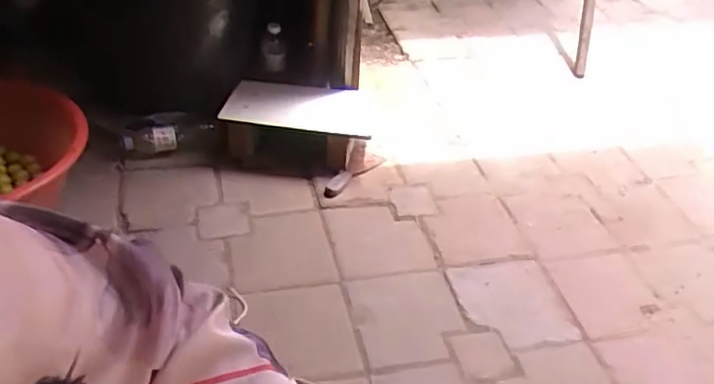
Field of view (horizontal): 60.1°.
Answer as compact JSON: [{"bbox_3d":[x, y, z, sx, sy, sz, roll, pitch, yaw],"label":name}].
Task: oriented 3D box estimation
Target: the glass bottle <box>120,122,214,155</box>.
[{"bbox_3d":[-0.418,-0.119,1.351,0.211,0.054,0.043,-10,42,3],"label":"glass bottle"}]

